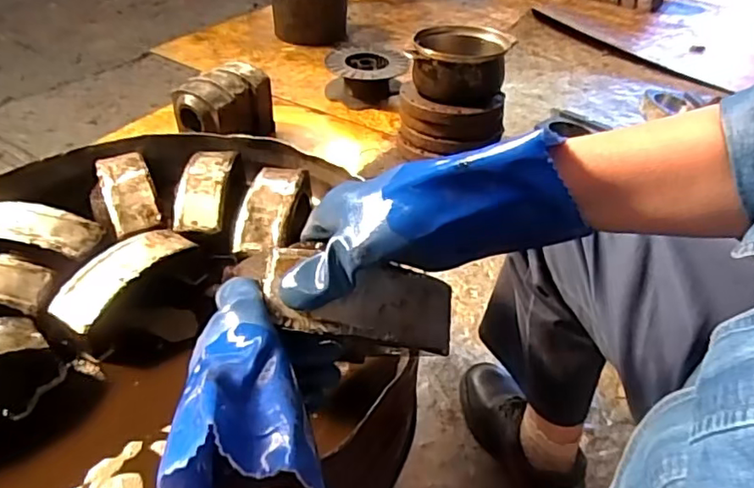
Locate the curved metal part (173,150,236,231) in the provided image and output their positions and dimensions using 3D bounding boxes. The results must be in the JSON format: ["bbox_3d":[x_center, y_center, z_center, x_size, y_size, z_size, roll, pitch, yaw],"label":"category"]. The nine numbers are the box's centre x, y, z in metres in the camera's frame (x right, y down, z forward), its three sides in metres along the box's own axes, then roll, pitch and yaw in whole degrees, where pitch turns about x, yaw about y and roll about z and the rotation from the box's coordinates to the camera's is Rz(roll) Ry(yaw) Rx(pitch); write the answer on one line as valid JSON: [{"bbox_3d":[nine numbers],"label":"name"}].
[{"bbox_3d":[-0.228,-0.078,0.776,0.064,0.030,0.156,3,40,-2],"label":"curved metal part"}]

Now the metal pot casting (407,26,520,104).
[{"bbox_3d":[0.206,-0.442,1.466,0.226,0.146,0.231,15,42,13],"label":"metal pot casting"}]

